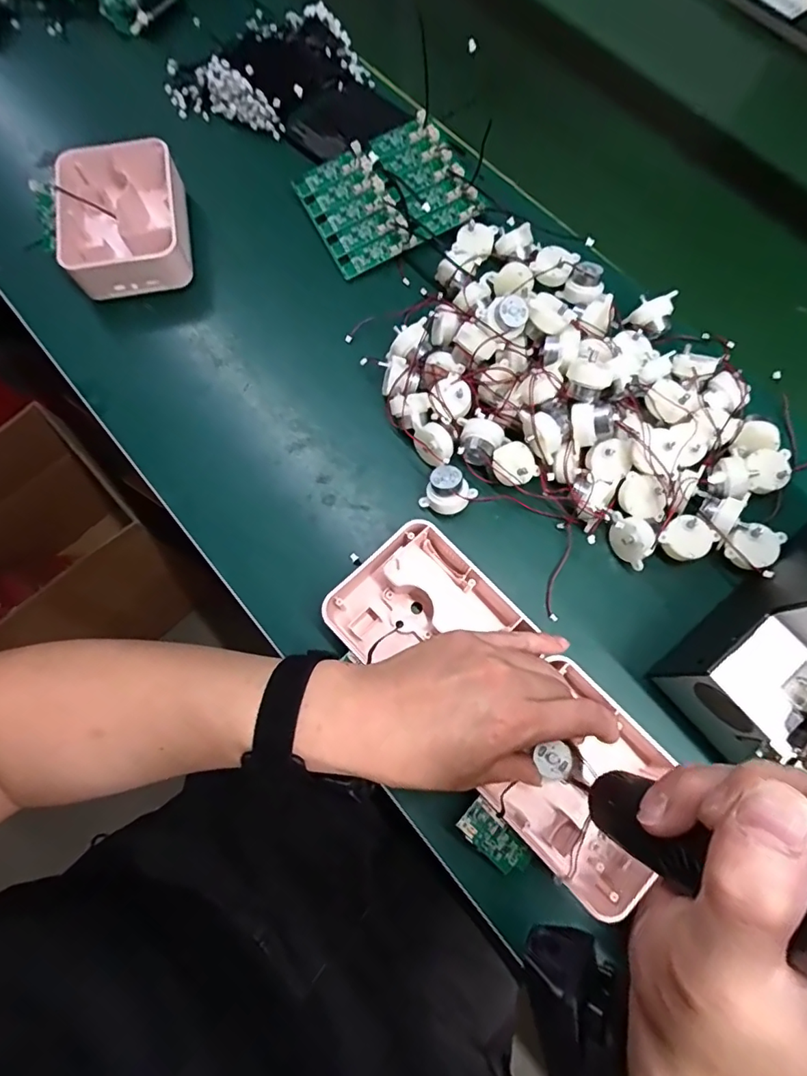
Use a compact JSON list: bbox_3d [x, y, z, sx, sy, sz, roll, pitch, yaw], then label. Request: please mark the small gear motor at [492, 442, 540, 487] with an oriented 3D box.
[{"bbox_3d":[0.085,-0.055,0.393,0.034,0.028,0.033,0,72,-1],"label":"small gear motor"}]

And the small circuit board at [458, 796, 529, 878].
[{"bbox_3d":[0.058,0.187,0.313,0.022,0.008,0.067,-43,114,-12],"label":"small circuit board"}]

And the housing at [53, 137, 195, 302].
[{"bbox_3d":[-0.245,-0.278,0.451,0.100,0.054,0.127,-12,73,-4],"label":"housing"}]

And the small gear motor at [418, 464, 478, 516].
[{"bbox_3d":[0.034,-0.034,0.387,0.033,0.029,0.032,33,75,9],"label":"small gear motor"}]

